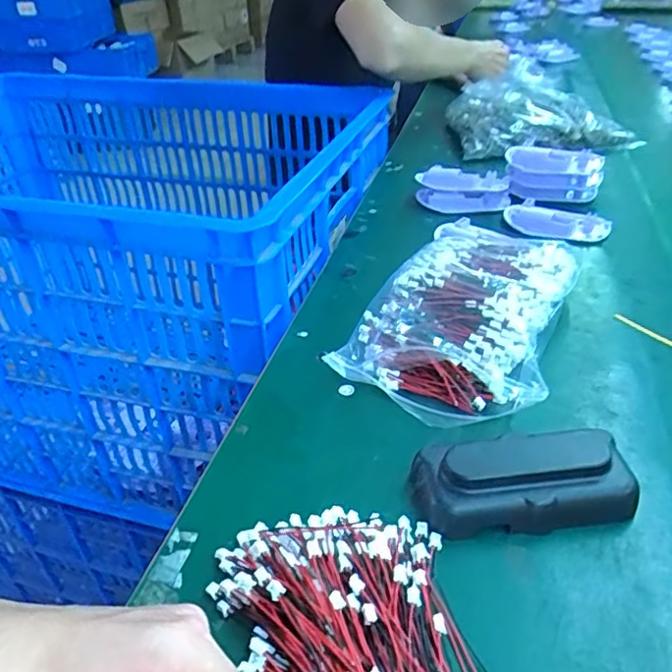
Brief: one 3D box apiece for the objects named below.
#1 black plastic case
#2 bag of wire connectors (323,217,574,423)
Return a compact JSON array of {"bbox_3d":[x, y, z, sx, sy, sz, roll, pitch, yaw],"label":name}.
[{"bbox_3d":[0.093,0.072,0.296,0.106,0.027,0.046,-5,35,-3],"label":"black plastic case"},{"bbox_3d":[0.108,-0.031,0.438,0.157,0.045,0.240,21,42,31],"label":"bag of wire connectors"}]

